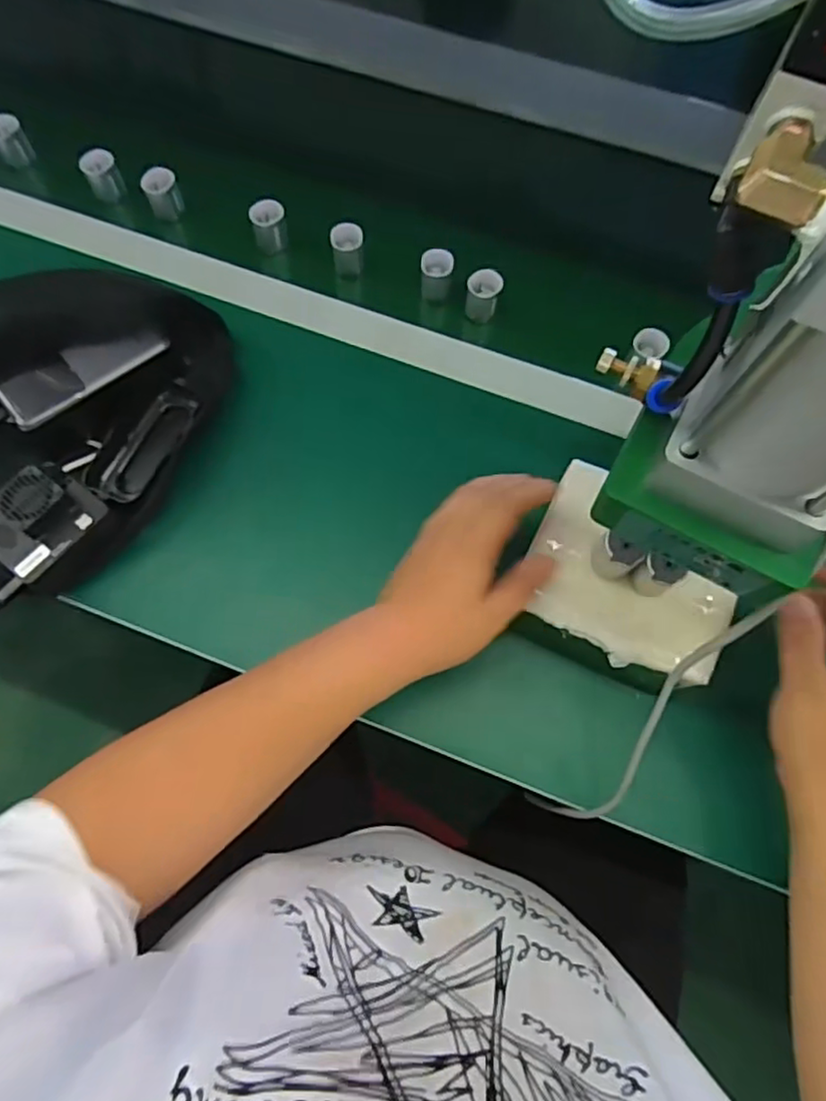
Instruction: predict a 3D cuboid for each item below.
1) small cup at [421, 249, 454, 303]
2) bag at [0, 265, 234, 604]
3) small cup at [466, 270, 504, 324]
[{"bbox_3d":[0.021,-0.251,0.591,0.028,0.037,0.026,0,72,-1],"label":"small cup"},{"bbox_3d":[-0.285,-0.087,0.501,0.208,0.079,0.303,36,75,10],"label":"bag"},{"bbox_3d":[0.063,-0.230,0.584,0.030,0.031,0.032,12,72,2],"label":"small cup"}]

